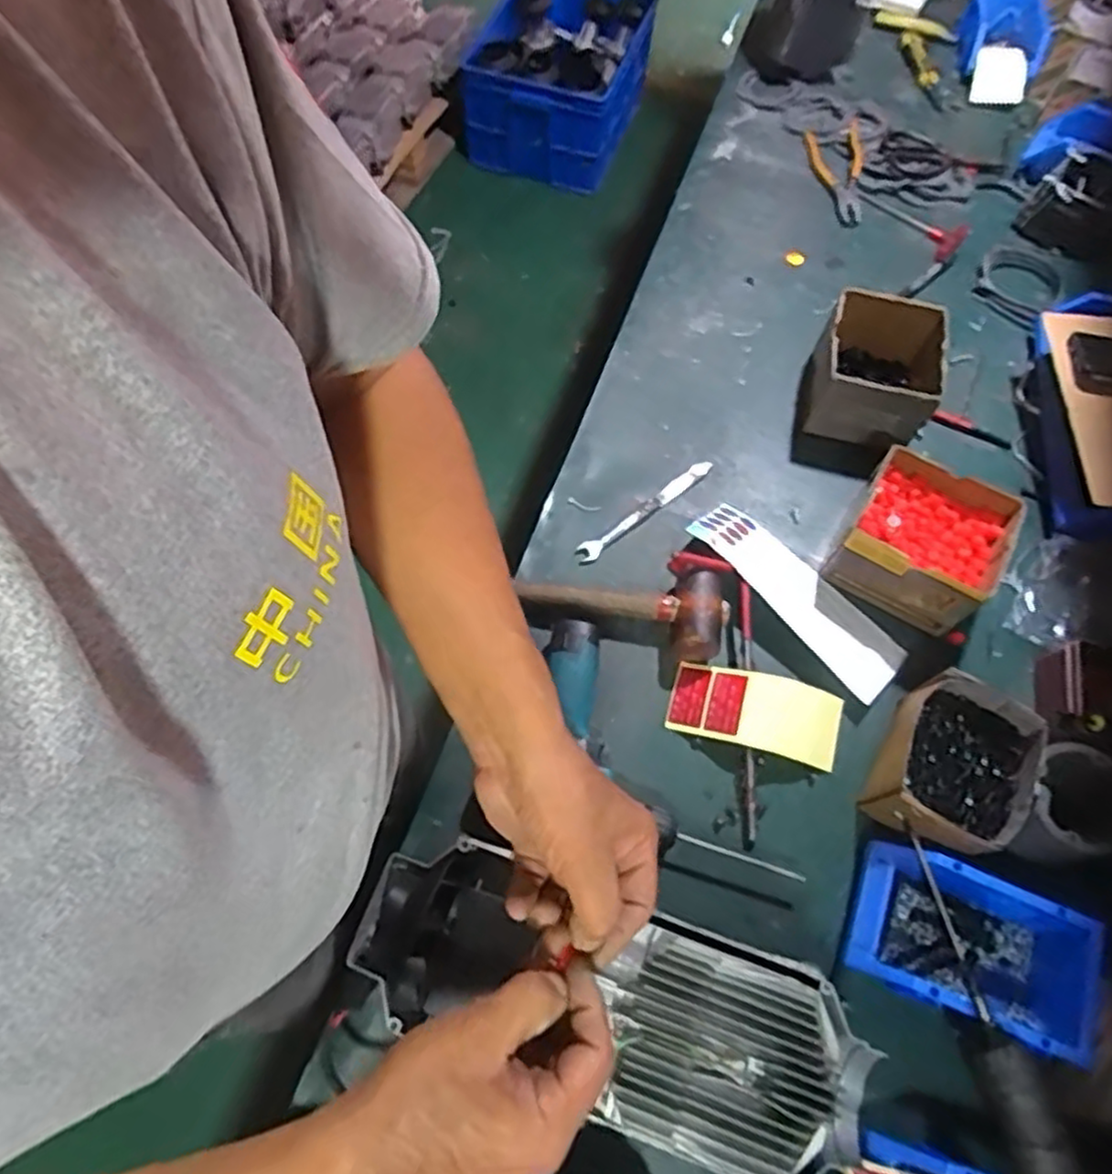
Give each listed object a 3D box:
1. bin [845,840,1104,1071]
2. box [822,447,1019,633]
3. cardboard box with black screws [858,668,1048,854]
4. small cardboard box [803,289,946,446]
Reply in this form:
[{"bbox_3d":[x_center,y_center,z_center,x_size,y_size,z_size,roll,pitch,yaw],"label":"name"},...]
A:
[{"bbox_3d":[0.359,0.312,0.632,0.189,0.070,0.121,23,66,8],"label":"bin"},{"bbox_3d":[0.396,-0.048,0.791,0.143,0.096,0.135,30,67,11],"label":"box"},{"bbox_3d":[0.373,0.174,0.690,0.125,0.080,0.154,29,67,10],"label":"cardboard box with black screws"},{"bbox_3d":[0.392,-0.265,0.890,0.136,0.109,0.150,21,66,7],"label":"small cardboard box"}]

